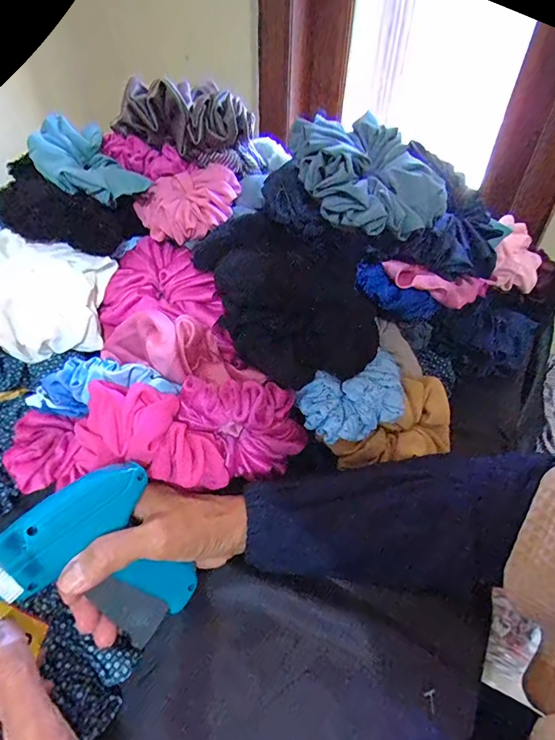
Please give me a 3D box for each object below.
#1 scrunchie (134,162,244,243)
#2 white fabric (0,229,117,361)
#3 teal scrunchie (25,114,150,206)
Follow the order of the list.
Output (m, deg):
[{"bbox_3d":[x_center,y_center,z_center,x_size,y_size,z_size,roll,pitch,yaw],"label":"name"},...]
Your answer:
[{"bbox_3d":[-0.082,-0.163,0.410,0.096,0.042,0.074,-23,49,-24],"label":"scrunchie"},{"bbox_3d":[-0.225,-0.061,0.383,0.120,0.067,0.108,8,44,6],"label":"white fabric"},{"bbox_3d":[-0.182,-0.194,0.389,0.101,0.044,0.078,28,49,24],"label":"teal scrunchie"}]

